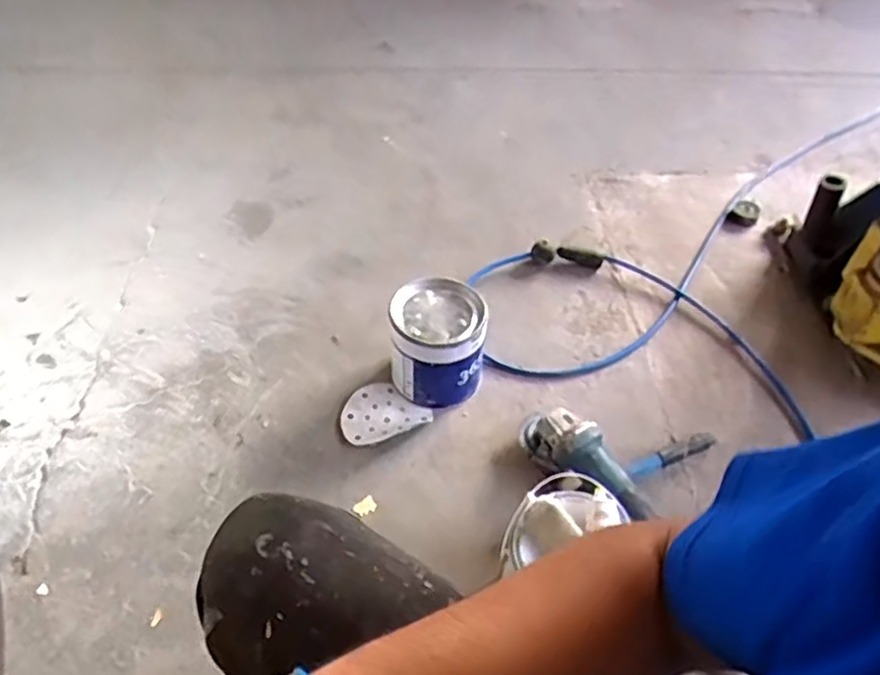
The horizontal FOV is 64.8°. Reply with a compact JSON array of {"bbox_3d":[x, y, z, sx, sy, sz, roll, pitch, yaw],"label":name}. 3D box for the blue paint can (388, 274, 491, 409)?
[{"bbox_3d":[-0.001,0.007,1.121,0.148,0.151,0.155,1,47,-2],"label":"blue paint can"}]

